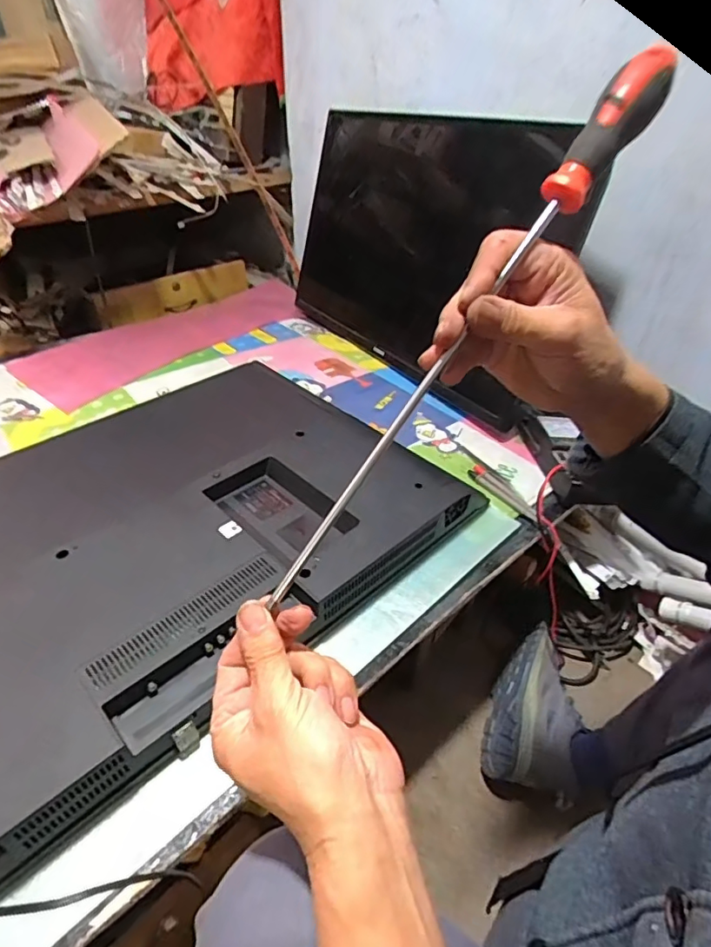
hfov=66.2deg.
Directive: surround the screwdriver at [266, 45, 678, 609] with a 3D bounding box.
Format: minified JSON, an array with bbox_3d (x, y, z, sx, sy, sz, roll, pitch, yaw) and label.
[{"bbox_3d":[0.068,-0.083,0.324,0.025,0.032,0.387,38,95,33],"label":"screwdriver"}]

